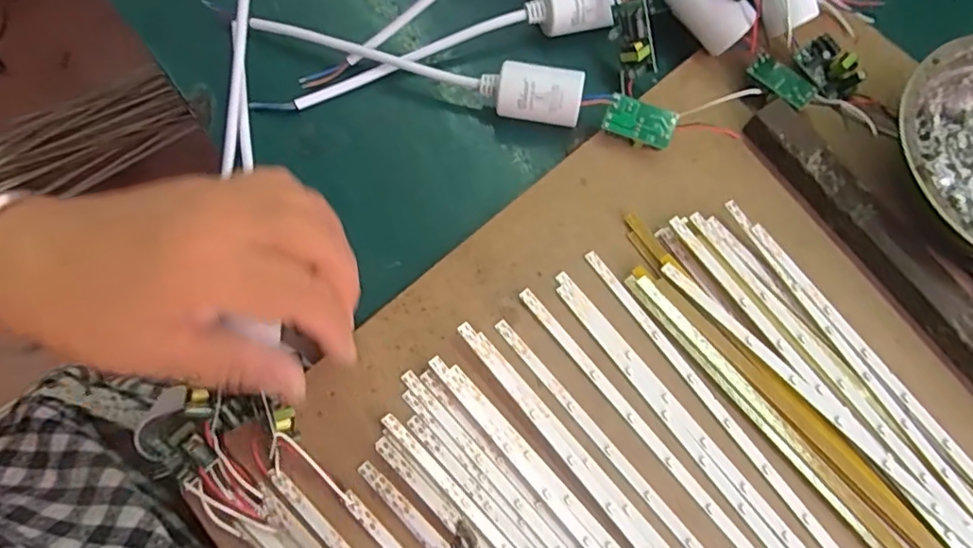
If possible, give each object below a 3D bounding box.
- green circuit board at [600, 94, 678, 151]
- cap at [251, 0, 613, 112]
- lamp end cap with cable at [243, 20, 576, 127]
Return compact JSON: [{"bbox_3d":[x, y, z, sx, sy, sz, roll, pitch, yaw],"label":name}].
[{"bbox_3d":[0.079,-0.077,0.298,0.035,0.018,0.021,21,74,7],"label":"green circuit board"},{"bbox_3d":[-0.029,-0.122,0.309,0.197,0.027,0.024,-17,73,-5],"label":"cap"},{"bbox_3d":[-0.040,-0.109,0.304,0.182,0.030,0.023,15,73,5],"label":"lamp end cap with cable"}]

